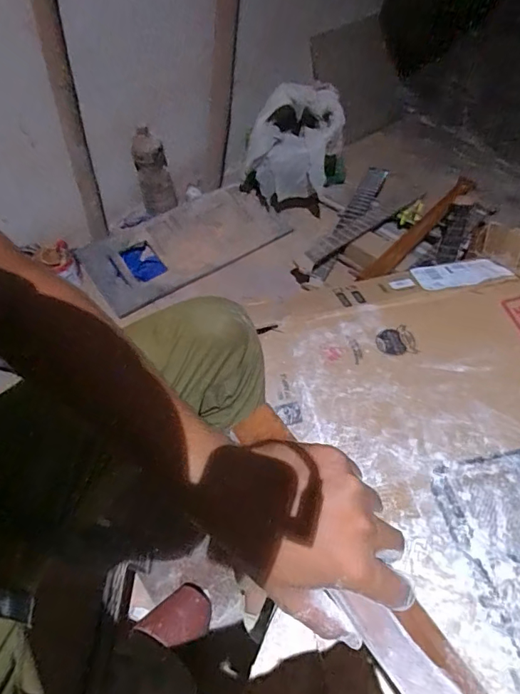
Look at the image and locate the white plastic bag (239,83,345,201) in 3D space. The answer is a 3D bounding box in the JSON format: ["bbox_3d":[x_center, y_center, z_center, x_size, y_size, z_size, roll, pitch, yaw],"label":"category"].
[{"bbox_3d":[0.102,-0.608,1.395,0.243,0.243,0.217,25,58,20],"label":"white plastic bag"}]

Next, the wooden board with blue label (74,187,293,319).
[{"bbox_3d":[-0.228,-0.327,1.437,0.597,0.024,0.292,-30,66,-16],"label":"wooden board with blue label"}]

